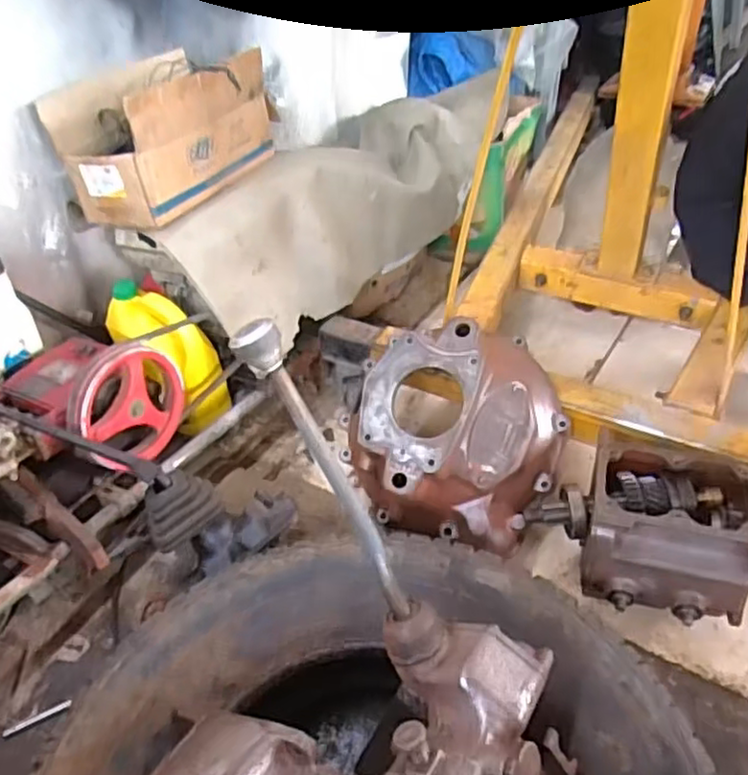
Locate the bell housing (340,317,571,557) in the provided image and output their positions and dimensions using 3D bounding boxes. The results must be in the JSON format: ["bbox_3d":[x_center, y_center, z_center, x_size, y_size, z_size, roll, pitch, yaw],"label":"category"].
[{"bbox_3d":[0.126,0.063,1.044,0.296,0.165,0.337,24,81,23],"label":"bell housing"}]

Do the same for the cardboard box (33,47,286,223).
[{"bbox_3d":[-0.350,-0.445,1.154,0.223,0.180,0.353,15,44,20],"label":"cardboard box"}]

